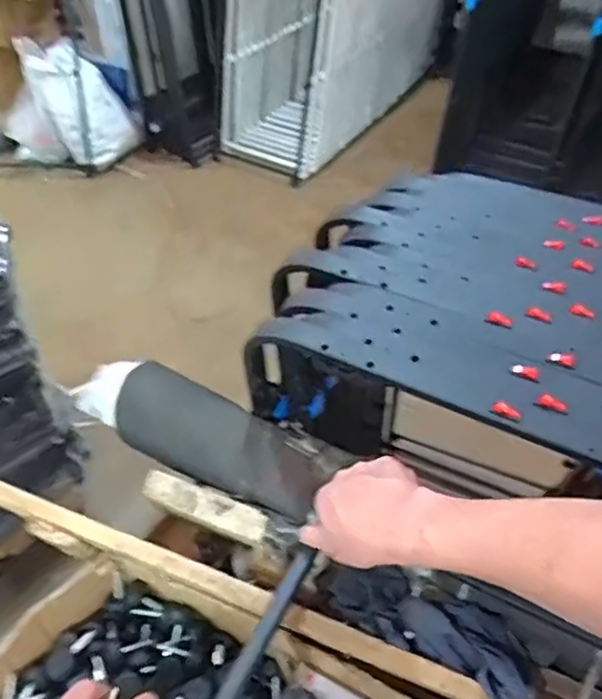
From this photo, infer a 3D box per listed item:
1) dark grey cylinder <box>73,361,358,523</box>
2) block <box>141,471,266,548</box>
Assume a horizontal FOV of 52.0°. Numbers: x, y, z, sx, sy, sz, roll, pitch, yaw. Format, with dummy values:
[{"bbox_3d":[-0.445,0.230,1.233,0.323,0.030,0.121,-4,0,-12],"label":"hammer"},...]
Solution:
[{"bbox_3d":[-0.134,0.110,0.807,0.379,0.083,0.101,25,48,19],"label":"dark grey cylinder"},{"bbox_3d":[-0.120,0.195,0.767,0.169,0.033,0.033,20,46,15],"label":"block"}]

